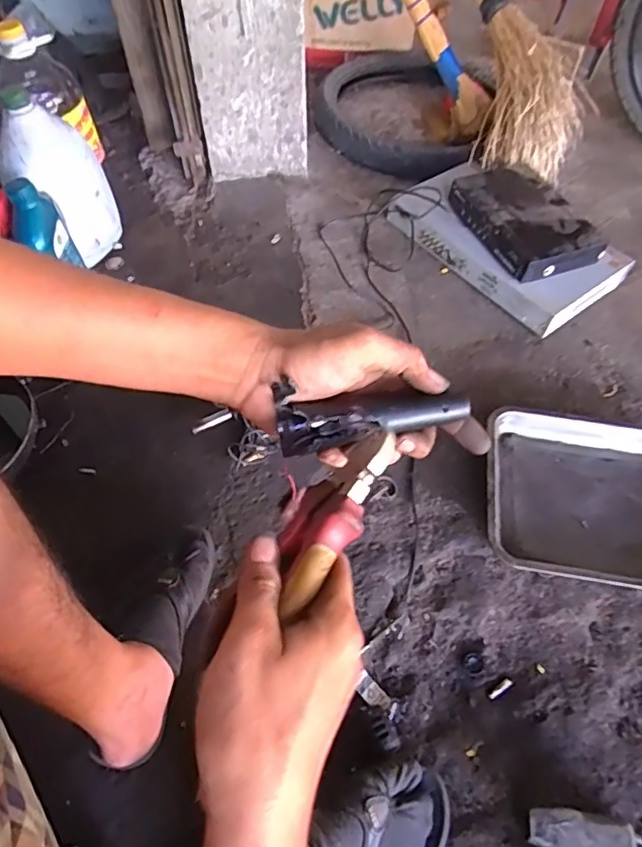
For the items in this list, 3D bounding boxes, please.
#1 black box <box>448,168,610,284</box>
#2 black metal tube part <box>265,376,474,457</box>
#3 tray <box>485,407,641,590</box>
[{"bbox_3d":[0.390,-0.395,1.064,0.191,0.050,0.273,-22,60,-14],"label":"black box"},{"bbox_3d":[0.035,-0.007,0.363,0.126,0.038,0.031,-8,57,-6],"label":"black metal tube part"},{"bbox_3d":[0.419,0.110,0.817,0.349,0.045,0.267,9,57,5],"label":"tray"}]

